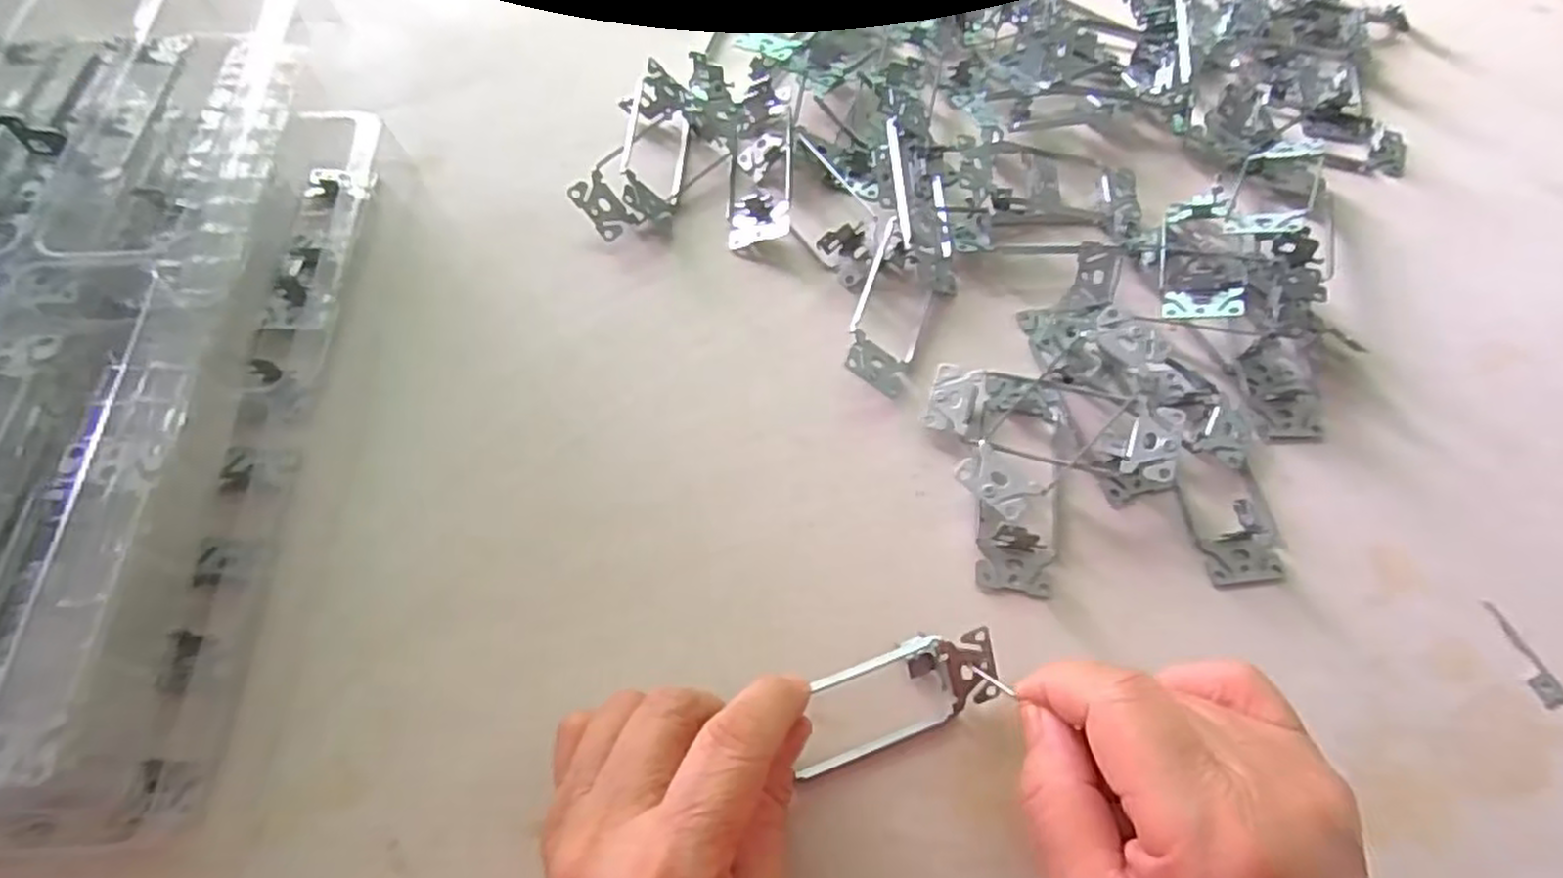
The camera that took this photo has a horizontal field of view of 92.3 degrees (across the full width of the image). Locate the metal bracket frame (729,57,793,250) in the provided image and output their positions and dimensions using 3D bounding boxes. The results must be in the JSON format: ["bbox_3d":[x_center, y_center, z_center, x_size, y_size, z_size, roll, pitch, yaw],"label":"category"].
[{"bbox_3d":[-0.011,-0.158,0.412,0.033,0.023,0.116,1,64,-1],"label":"metal bracket frame"}]

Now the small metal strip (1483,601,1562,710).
[{"bbox_3d":[0.311,0.089,0.313,0.012,0.004,0.044,-13,65,-8],"label":"small metal strip"}]

